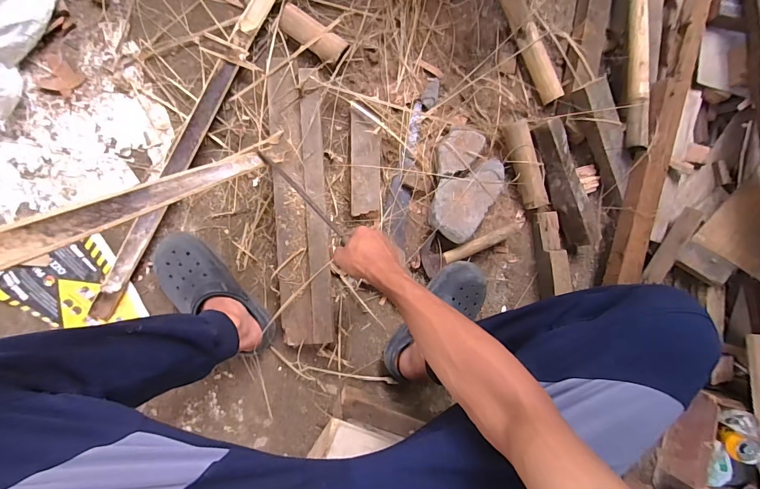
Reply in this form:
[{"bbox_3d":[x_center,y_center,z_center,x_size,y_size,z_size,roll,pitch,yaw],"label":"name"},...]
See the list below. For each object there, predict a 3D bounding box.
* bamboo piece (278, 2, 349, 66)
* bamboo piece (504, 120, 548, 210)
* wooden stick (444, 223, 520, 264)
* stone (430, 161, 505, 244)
[{"bbox_3d":[-0.136,-0.416,0.754,0.145,0.052,0.062,37,85,-7],"label":"bamboo piece"},{"bbox_3d":[0.310,-0.169,0.805,0.051,0.052,0.185,-15,92,-8],"label":"bamboo piece"},{"bbox_3d":[0.215,-0.004,0.796,0.166,0.020,0.024,-25,94,5],"label":"wooden stick"},{"bbox_3d":[0.177,-0.104,0.769,0.112,0.041,0.188,34,85,-7],"label":"stone"}]

